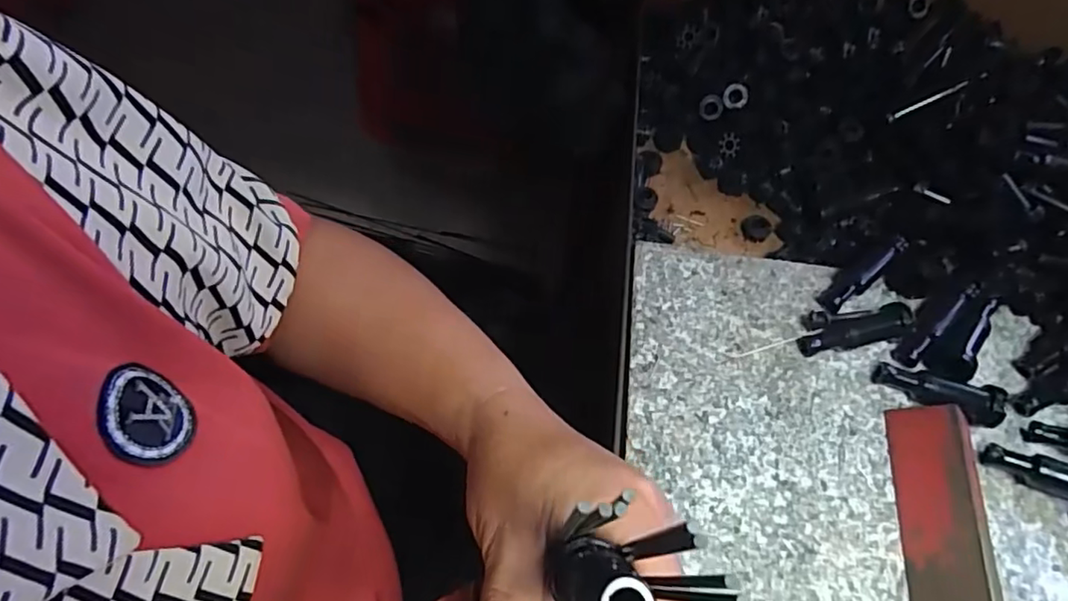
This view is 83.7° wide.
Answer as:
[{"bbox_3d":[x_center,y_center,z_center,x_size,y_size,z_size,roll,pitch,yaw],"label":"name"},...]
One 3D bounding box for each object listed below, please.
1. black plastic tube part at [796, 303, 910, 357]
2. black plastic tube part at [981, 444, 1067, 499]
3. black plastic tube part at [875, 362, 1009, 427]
[{"bbox_3d":[0.196,0.016,0.368,0.069,0.014,0.027,-5,63,-8],"label":"black plastic tube part"},{"bbox_3d":[0.288,0.097,0.327,0.070,0.019,0.016,16,64,27],"label":"black plastic tube part"},{"bbox_3d":[0.236,0.054,0.348,0.066,0.017,0.022,17,62,4],"label":"black plastic tube part"}]

